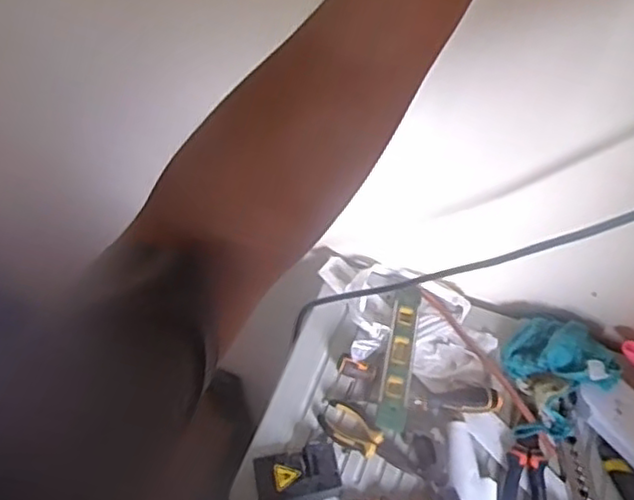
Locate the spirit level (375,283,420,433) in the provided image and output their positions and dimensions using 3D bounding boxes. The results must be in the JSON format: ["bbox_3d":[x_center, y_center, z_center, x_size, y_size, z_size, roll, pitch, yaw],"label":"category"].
[{"bbox_3d":[0.117,0.147,0.923,0.039,0.020,0.217,10,58,8],"label":"spirit level"}]

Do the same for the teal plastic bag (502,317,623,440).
[{"bbox_3d":[0.315,0.164,0.890,0.175,0.061,0.138,-39,64,-21],"label":"teal plastic bag"}]

